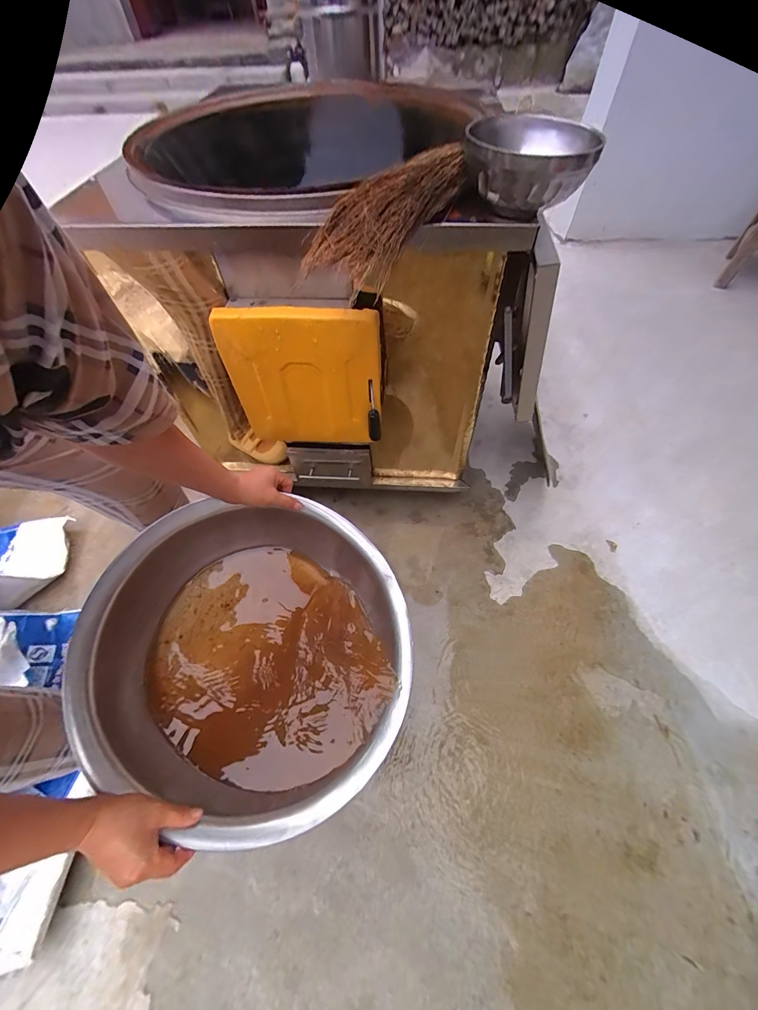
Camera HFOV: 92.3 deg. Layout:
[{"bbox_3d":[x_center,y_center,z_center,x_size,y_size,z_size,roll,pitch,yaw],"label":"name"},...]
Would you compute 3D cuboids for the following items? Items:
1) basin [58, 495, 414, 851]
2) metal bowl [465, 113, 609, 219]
[{"bbox_3d":[-0.180,0.216,0.579,0.461,0.180,0.461,3,70,-9],"label":"basin"},{"bbox_3d":[0.187,-0.429,0.461,0.143,0.071,0.181,14,59,11],"label":"metal bowl"}]

